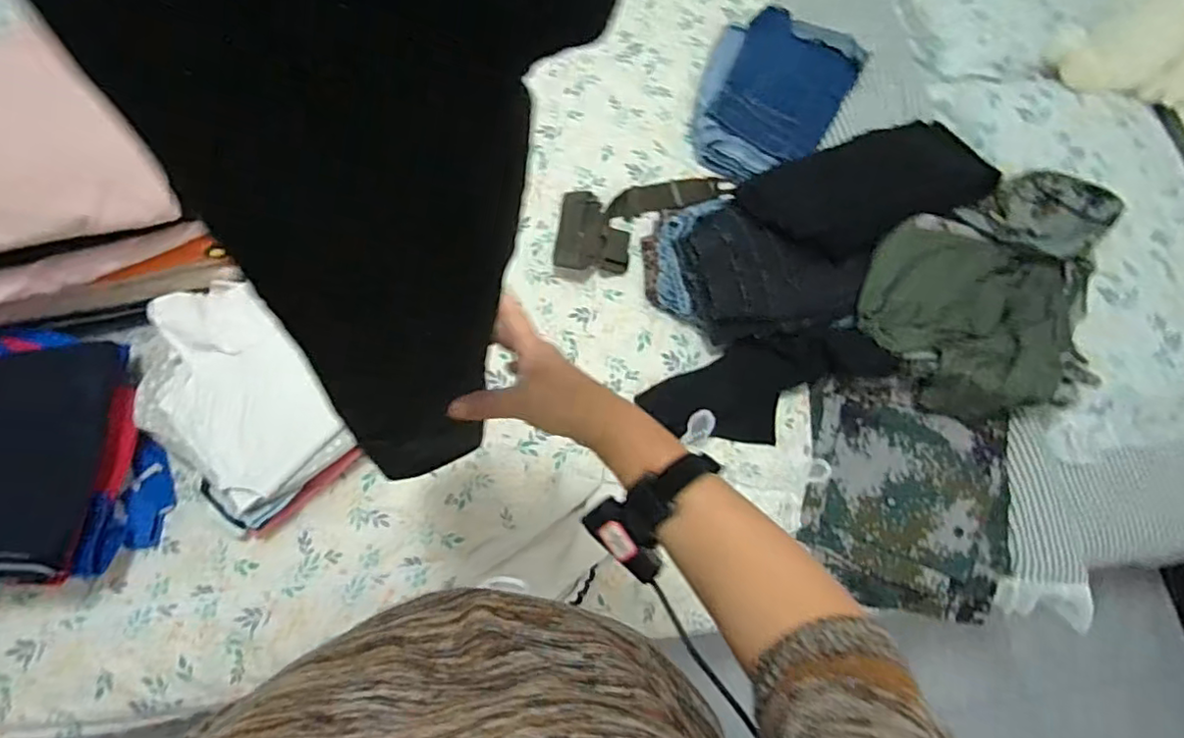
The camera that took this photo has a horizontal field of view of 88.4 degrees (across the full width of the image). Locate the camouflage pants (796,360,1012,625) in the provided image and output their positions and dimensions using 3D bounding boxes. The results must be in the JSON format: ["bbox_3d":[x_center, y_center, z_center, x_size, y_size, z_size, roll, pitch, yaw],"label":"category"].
[{"bbox_3d":[0.485,0.189,0.938,0.288,0.050,0.349,14,71,1],"label":"camouflage pants"}]

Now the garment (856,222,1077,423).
[{"bbox_3d":[0.601,-0.071,0.960,0.341,0.068,0.286,8,71,-1],"label":"garment"}]

